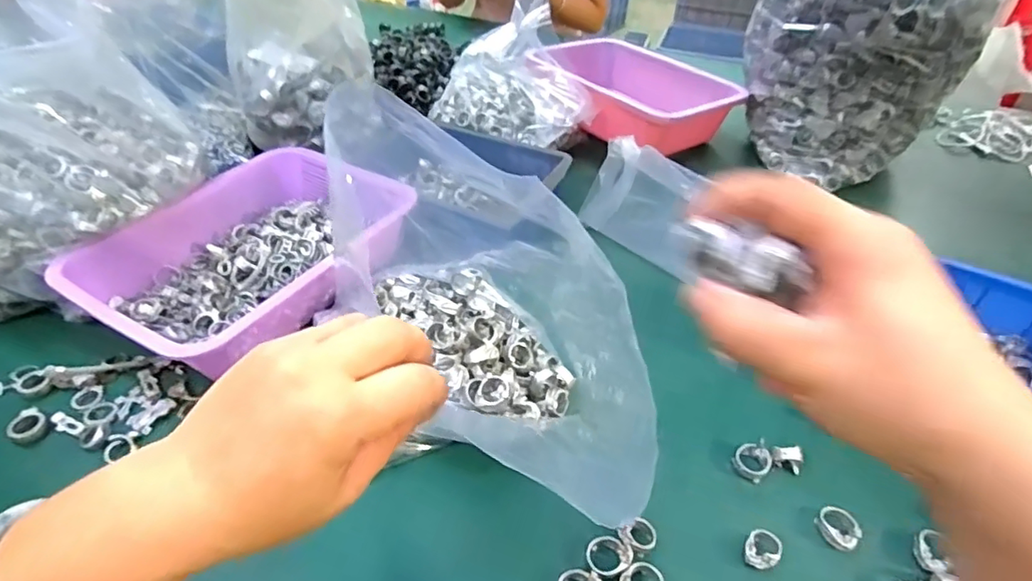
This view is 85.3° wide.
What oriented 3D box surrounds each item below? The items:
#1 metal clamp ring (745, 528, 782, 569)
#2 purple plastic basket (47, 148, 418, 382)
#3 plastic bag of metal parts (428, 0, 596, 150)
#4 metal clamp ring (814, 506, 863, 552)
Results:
[{"bbox_3d":[0.178,0.186,0.403,0.023,0.010,0.030,33,50,30],"label":"metal clamp ring"},{"bbox_3d":[-0.275,-0.039,0.586,0.221,0.072,0.285,24,46,23],"label":"purple plastic basket"},{"bbox_3d":[-0.007,-0.294,0.774,0.185,0.151,0.155,-26,49,-28],"label":"plastic bag of metal parts"},{"bbox_3d":[0.240,0.176,0.417,0.027,0.010,0.029,1,42,-1],"label":"metal clamp ring"}]

